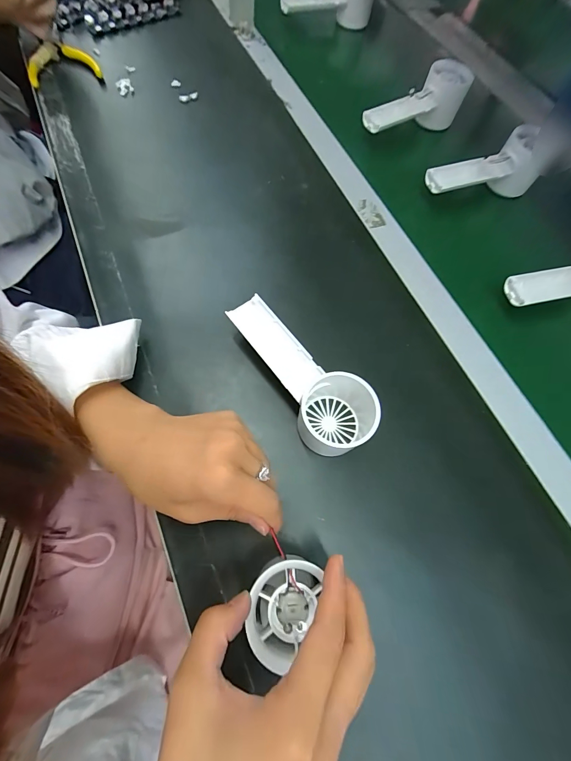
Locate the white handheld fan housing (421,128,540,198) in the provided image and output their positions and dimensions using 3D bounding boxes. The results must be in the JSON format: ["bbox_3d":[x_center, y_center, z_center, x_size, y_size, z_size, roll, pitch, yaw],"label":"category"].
[{"bbox_3d":[0.232,-0.245,0.391,0.149,0.068,0.055,-13,68,-8],"label":"white handheld fan housing"}]

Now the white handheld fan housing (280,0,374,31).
[{"bbox_3d":[0.064,-0.564,0.481,0.144,0.055,0.061,-3,69,-4],"label":"white handheld fan housing"}]

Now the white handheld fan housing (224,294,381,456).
[{"bbox_3d":[0.019,-0.011,0.278,0.064,0.059,0.154,-28,71,-13],"label":"white handheld fan housing"}]

